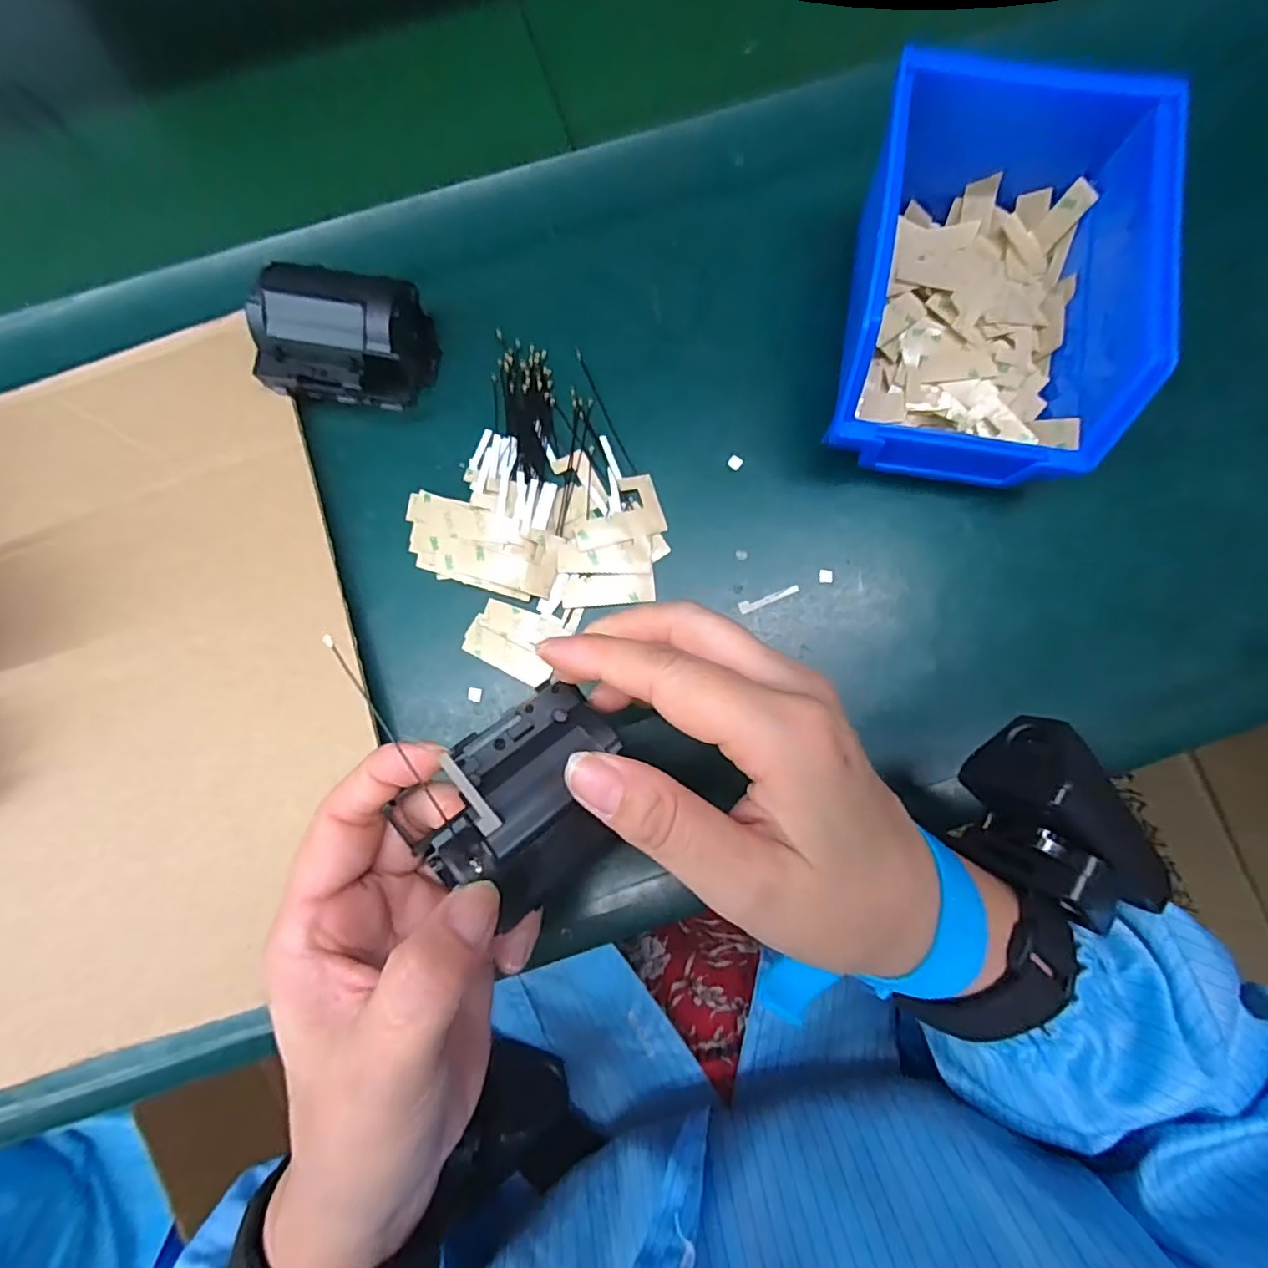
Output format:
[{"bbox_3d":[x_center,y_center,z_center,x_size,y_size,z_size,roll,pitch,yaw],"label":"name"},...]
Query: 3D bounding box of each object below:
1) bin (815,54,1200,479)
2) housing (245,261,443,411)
[{"bbox_3d":[0.144,-0.149,0.256,0.112,0.079,0.164,9,81,3],"label":"bin"},{"bbox_3d":[-0.130,-0.132,0.269,0.071,0.042,0.053,11,81,3],"label":"housing"}]

